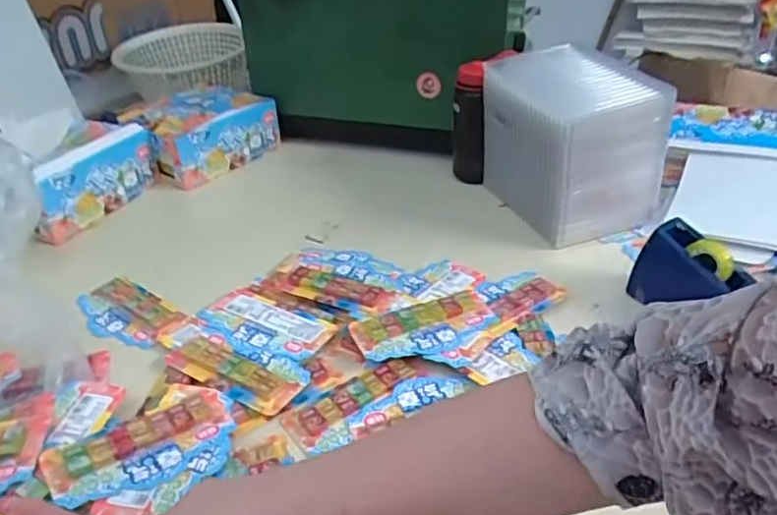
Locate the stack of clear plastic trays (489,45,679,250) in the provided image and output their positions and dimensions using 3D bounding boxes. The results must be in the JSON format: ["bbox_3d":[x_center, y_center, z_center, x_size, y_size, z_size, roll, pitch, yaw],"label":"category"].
[{"bbox_3d":[0.234,-0.154,0.817,0.164,0.200,0.199,-13,36,-17],"label":"stack of clear plastic trays"}]

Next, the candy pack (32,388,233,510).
[{"bbox_3d":[-0.203,0.155,0.520,0.150,0.024,0.070,-25,41,-30],"label":"candy pack"}]

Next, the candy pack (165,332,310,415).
[{"bbox_3d":[-0.149,0.105,0.610,0.141,0.011,0.064,16,38,23],"label":"candy pack"}]

